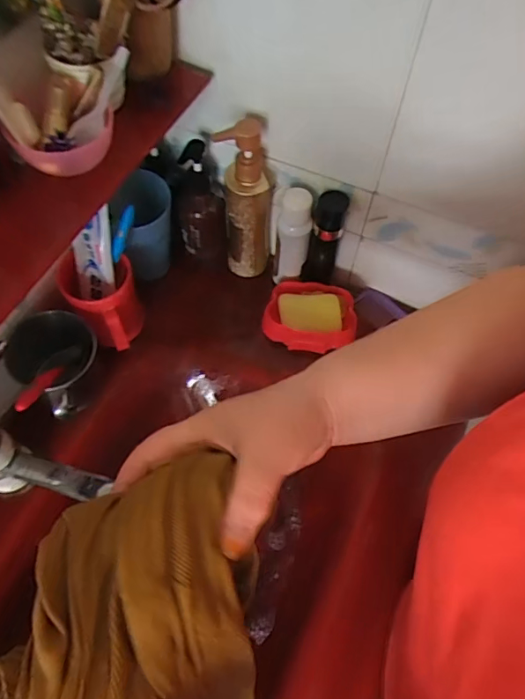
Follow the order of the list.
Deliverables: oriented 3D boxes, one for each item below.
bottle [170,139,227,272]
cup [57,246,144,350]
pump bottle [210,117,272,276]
[{"bbox_3d":[-0.086,-0.186,0.641,0.068,0.170,0.072,-12,62,-8],"label":"bottle"},{"bbox_3d":[-0.193,-0.055,0.602,0.083,0.092,0.091,1,61,-1],"label":"cup"},{"bbox_3d":[-0.019,-0.180,0.615,0.061,0.221,0.056,6,61,2],"label":"pump bottle"}]

